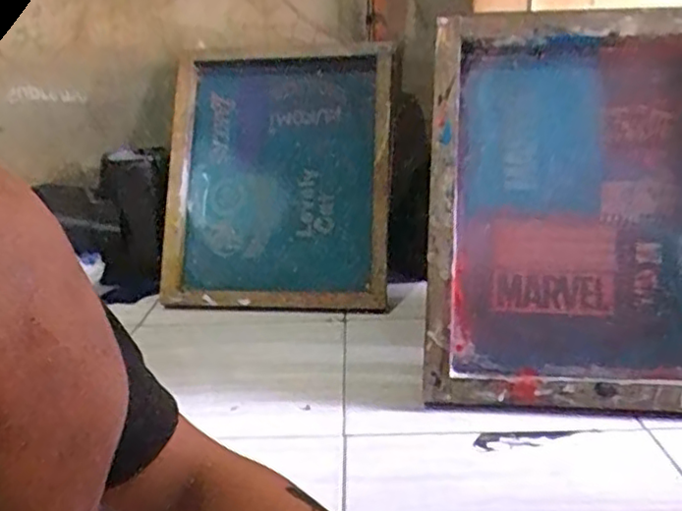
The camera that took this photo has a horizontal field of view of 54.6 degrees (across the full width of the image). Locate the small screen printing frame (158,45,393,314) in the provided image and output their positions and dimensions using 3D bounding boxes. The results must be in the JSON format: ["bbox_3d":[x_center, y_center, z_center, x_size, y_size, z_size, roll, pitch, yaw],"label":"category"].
[{"bbox_3d":[-0.137,-0.168,1.406,0.468,0.571,0.065,1,-8,10],"label":"small screen printing frame"}]

